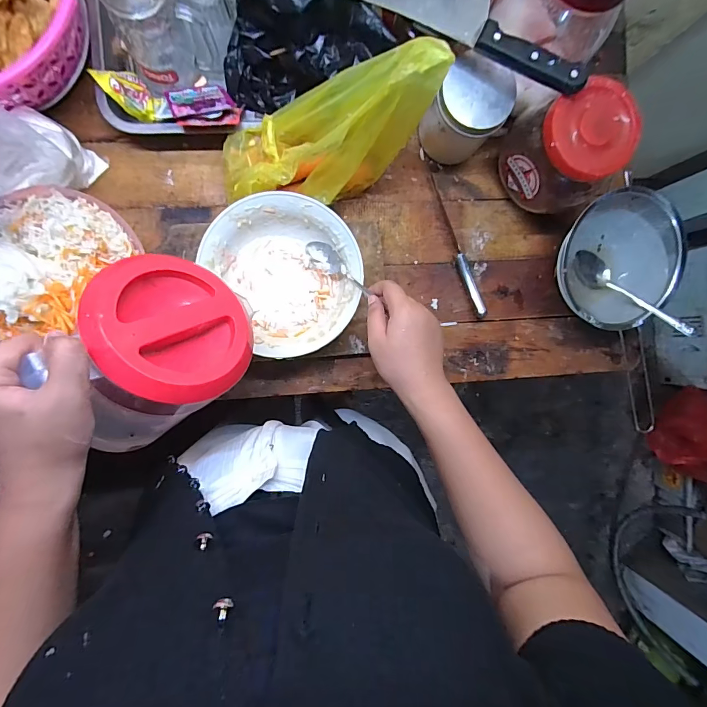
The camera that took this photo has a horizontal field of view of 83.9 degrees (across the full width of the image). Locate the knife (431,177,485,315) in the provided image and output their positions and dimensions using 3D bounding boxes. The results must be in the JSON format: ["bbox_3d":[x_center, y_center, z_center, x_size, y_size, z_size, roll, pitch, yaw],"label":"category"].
[{"bbox_3d":[0.146,-0.147,0.542,0.017,0.027,0.202,-21,94,-6],"label":"knife"}]

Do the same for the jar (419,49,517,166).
[{"bbox_3d":[0.136,-0.297,0.493,0.083,0.105,0.073,23,89,-8],"label":"jar"}]

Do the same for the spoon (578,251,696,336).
[{"bbox_3d":[0.370,-0.081,0.522,0.170,0.022,0.046,39,86,15],"label":"spoon"}]

